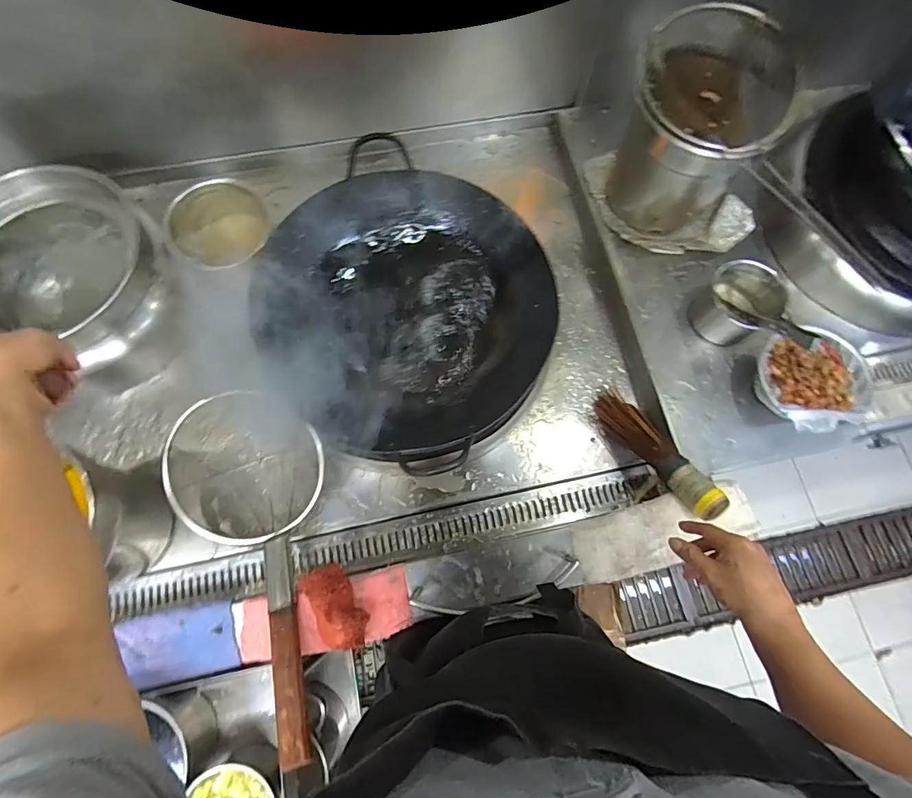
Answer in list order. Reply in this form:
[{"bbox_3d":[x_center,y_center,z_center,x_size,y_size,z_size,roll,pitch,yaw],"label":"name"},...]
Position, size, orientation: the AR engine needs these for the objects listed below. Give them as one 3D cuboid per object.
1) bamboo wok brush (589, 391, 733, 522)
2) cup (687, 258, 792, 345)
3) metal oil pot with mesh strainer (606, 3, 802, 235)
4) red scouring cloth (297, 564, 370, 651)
[{"bbox_3d":[0.320,0.084,0.726,0.051,0.062,0.264,-28,49,-9],"label":"bamboo wok brush"},{"bbox_3d":[0.479,-0.162,0.764,0.121,0.113,0.095,41,77,10],"label":"cup"},{"bbox_3d":[0.391,-0.449,0.755,0.235,0.234,0.218,0,73,-1],"label":"metal oil pot with mesh strainer"},{"bbox_3d":[-0.167,0.289,0.606,0.067,0.047,0.116,-30,76,-10],"label":"red scouring cloth"}]

